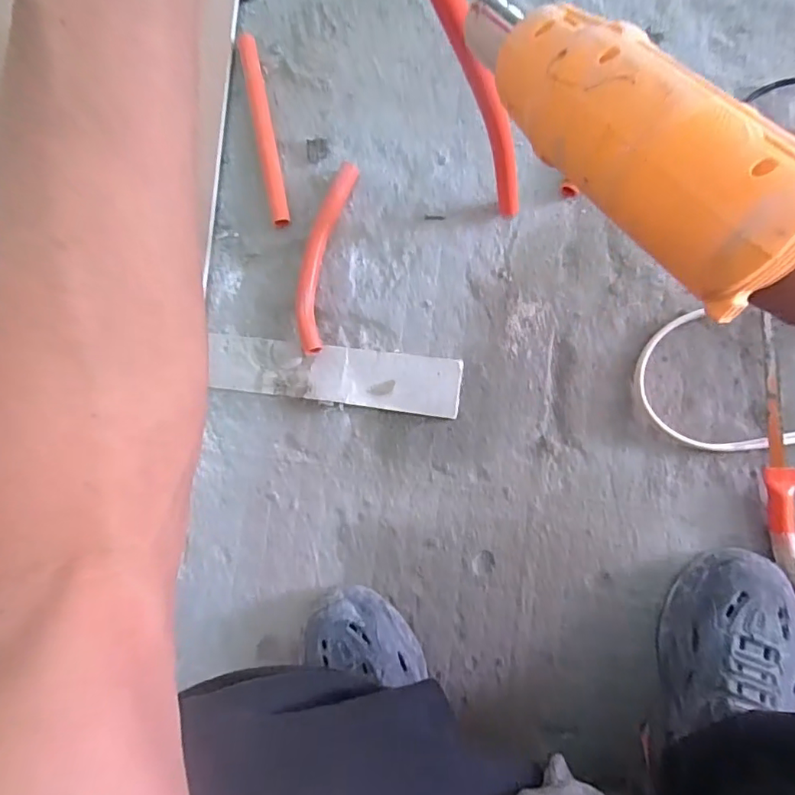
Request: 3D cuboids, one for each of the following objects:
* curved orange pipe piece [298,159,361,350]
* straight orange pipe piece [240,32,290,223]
[{"bbox_3d":[-0.084,-0.154,0.571,0.041,0.020,0.209,11,87,8],"label":"curved orange pipe piece"},{"bbox_3d":[-0.150,-0.304,0.587,0.020,0.023,0.227,-12,85,6],"label":"straight orange pipe piece"}]

